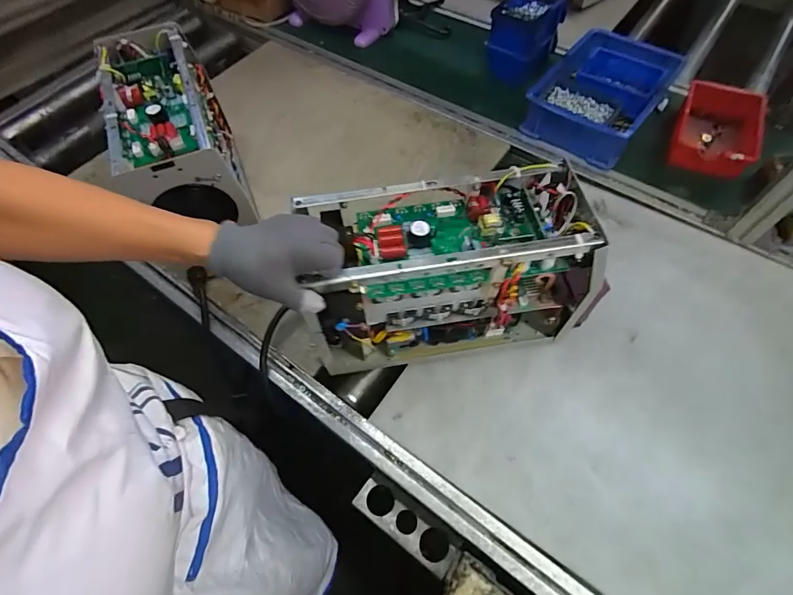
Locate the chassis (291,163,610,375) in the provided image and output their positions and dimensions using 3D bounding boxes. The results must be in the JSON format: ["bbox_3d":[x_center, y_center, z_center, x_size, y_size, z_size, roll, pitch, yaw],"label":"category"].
[{"bbox_3d":[0.070,-0.025,0.553,0.336,0.232,0.128,-7,58,-3],"label":"chassis"}]

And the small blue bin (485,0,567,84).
[{"bbox_3d":[0.282,-0.582,0.936,0.118,0.133,0.170,29,67,18],"label":"small blue bin"}]

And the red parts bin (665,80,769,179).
[{"bbox_3d":[0.624,-0.331,0.815,0.151,0.067,0.245,26,66,16],"label":"red parts bin"}]

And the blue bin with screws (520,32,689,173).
[{"bbox_3d":[0.431,-0.426,0.871,0.213,0.092,0.322,33,68,19],"label":"blue bin with screws"}]

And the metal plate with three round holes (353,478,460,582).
[{"bbox_3d":[0.012,0.312,0.564,0.152,0.009,0.042,31,56,20],"label":"metal plate with three round holes"}]

